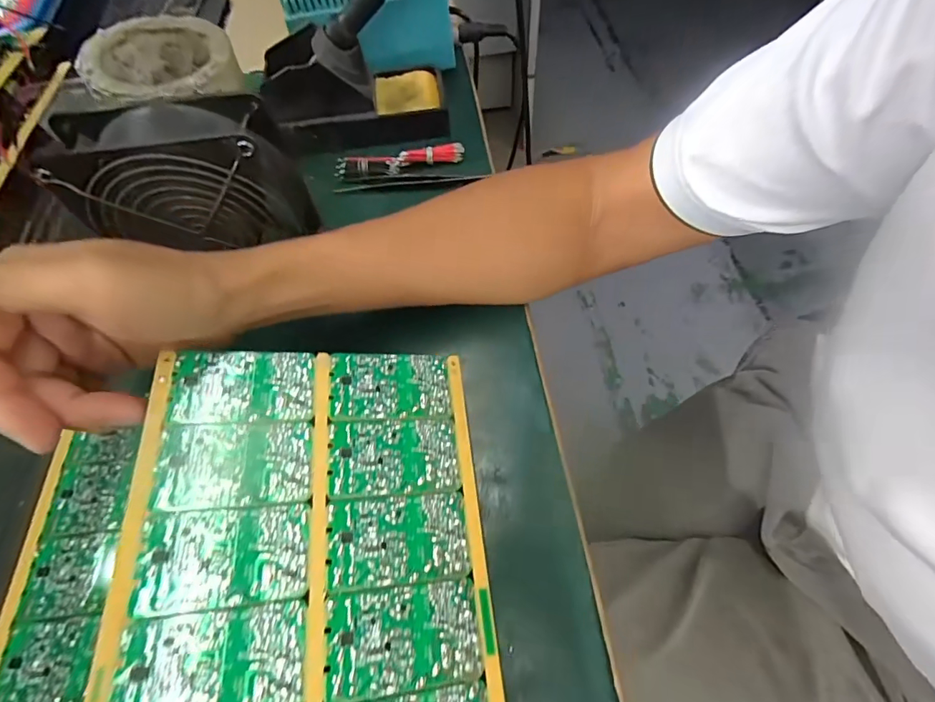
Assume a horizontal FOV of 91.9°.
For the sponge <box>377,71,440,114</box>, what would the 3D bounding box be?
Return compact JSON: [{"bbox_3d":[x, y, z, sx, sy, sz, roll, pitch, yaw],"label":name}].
[{"bbox_3d":[-0.053,-0.225,0.401,0.055,0.015,0.062,-8,61,0],"label":"sponge"}]

